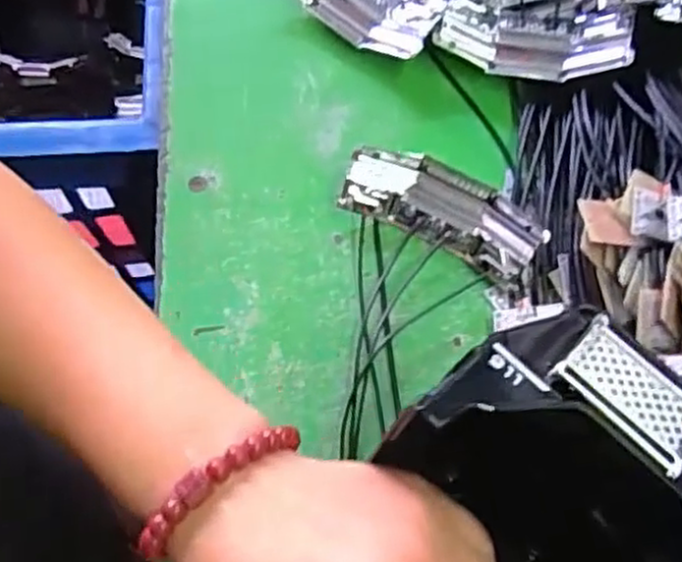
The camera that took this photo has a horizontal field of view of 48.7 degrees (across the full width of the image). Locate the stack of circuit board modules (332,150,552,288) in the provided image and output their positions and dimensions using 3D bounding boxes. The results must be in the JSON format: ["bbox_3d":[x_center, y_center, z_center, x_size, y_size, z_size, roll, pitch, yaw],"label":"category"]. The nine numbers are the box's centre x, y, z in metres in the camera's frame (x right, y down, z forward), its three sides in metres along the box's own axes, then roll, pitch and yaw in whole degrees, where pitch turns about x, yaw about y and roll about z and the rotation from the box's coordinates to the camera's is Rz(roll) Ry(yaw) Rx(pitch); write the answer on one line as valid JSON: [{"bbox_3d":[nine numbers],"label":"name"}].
[{"bbox_3d":[0.050,-0.035,0.369,0.096,0.025,0.039,27,69,10],"label":"stack of circuit board modules"}]

